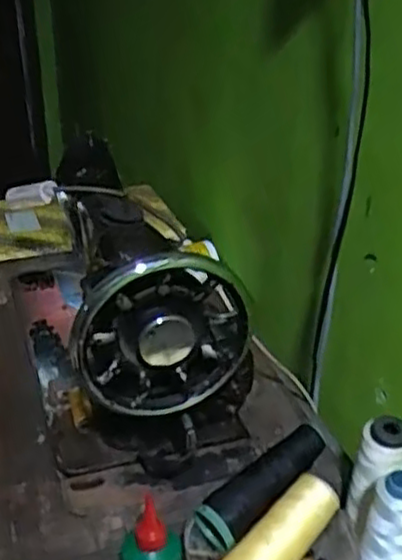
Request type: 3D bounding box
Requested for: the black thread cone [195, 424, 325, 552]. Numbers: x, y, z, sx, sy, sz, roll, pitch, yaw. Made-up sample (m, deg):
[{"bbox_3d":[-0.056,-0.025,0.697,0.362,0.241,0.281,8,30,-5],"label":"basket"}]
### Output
[{"bbox_3d":[0.050,0.155,0.550,0.115,0.033,0.033,-37,43,-19],"label":"black thread cone"}]

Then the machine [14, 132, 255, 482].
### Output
[{"bbox_3d":[-0.091,-0.006,0.731,0.176,0.208,0.396,-9,31,-17],"label":"machine"}]

